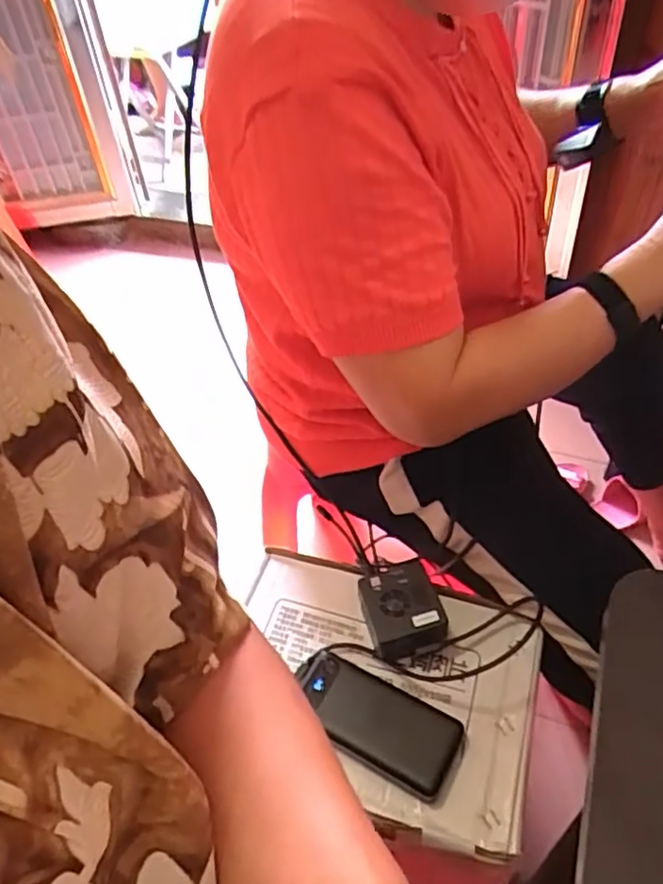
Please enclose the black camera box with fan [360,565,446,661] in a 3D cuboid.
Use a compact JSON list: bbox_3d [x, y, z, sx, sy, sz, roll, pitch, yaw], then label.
[{"bbox_3d":[0.073,0.176,0.674,0.073,0.048,0.078,-13,46,-6],"label":"black camera box with fan"}]

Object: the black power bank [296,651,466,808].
[{"bbox_3d":[0.041,0.265,0.617,0.167,0.019,0.075,22,52,25],"label":"black power bank"}]

